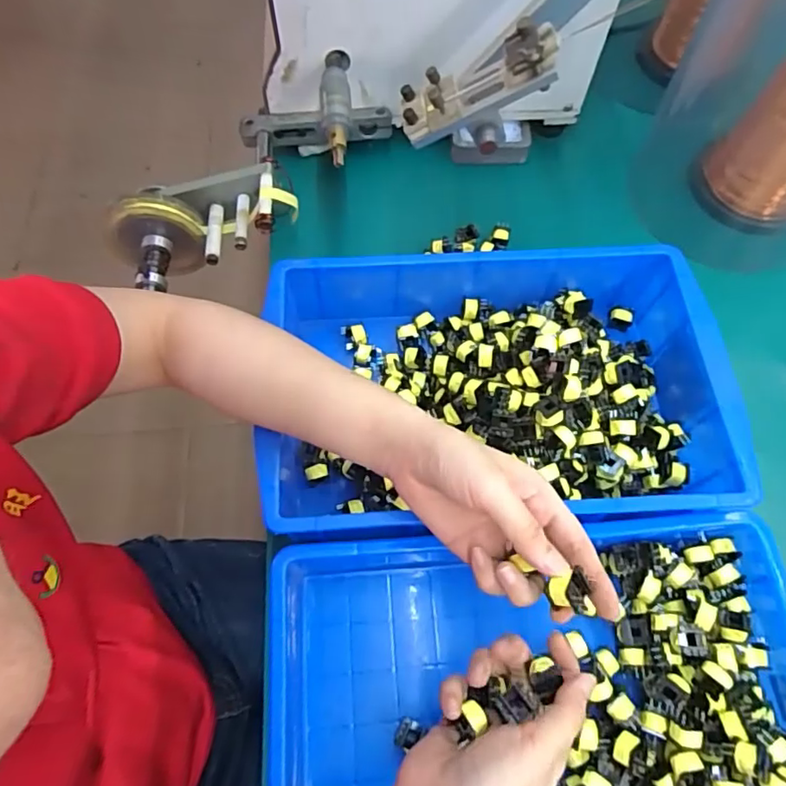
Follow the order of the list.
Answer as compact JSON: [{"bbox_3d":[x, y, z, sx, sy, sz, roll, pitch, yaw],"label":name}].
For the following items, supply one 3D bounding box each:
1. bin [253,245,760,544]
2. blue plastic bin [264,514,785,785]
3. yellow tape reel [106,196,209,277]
[{"bbox_3d":[0.084,-0.004,0.478,0.364,0.100,0.231,-4,65,-1],"label":"bin"},{"bbox_3d":[0.099,0.218,0.388,0.376,0.066,0.246,-2,64,3],"label":"blue plastic bin"},{"bbox_3d":[-0.238,-0.158,0.582,0.086,0.095,0.026,-16,66,-7],"label":"yellow tape reel"}]

